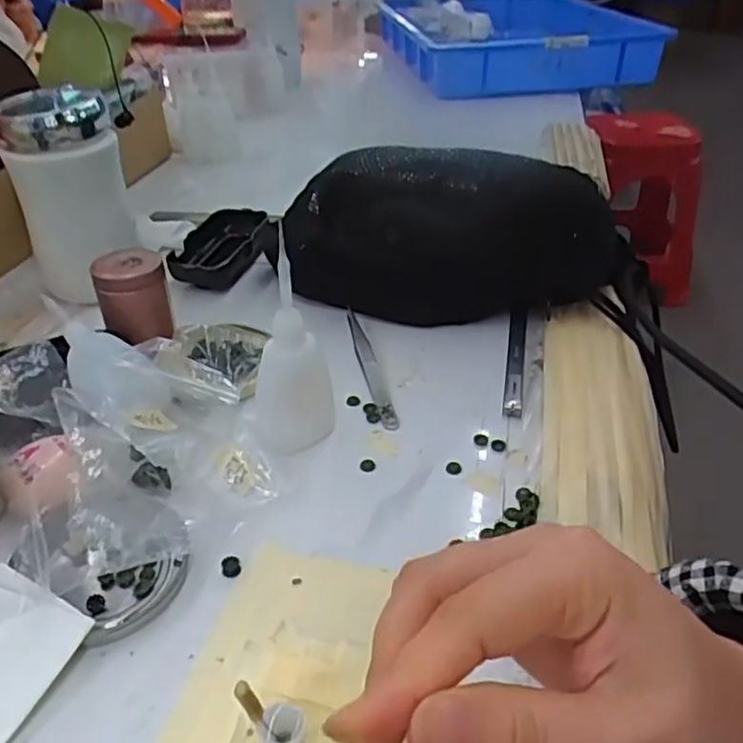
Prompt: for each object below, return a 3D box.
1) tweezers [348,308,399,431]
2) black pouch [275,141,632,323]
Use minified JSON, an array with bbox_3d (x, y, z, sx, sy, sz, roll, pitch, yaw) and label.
[{"bbox_3d":[-0.003,-0.007,0.446,0.011,0.004,0.131,-7,37,-11],"label":"tweezers"},{"bbox_3d":[0.055,-0.097,0.483,0.237,0.102,0.084,6,36,7],"label":"black pouch"}]

